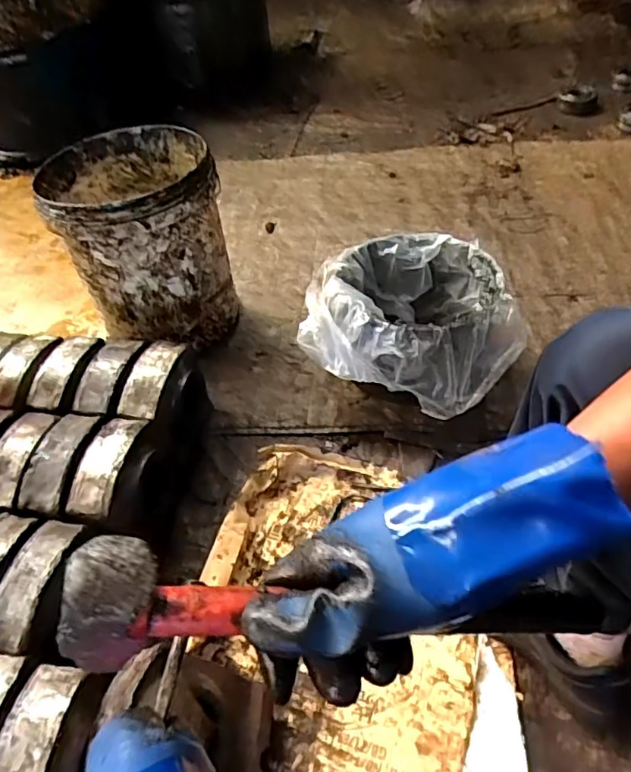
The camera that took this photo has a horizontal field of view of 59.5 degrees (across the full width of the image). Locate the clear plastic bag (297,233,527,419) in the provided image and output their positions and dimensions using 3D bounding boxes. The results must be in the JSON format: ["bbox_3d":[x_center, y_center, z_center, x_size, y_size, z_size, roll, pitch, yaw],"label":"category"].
[{"bbox_3d":[0.178,-0.109,0.985,0.340,0.175,0.311,18,54,21],"label":"clear plastic bag"}]

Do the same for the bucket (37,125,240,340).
[{"bbox_3d":[-0.321,-0.278,1.085,0.287,0.333,0.314,-3,49,4],"label":"bucket"}]

